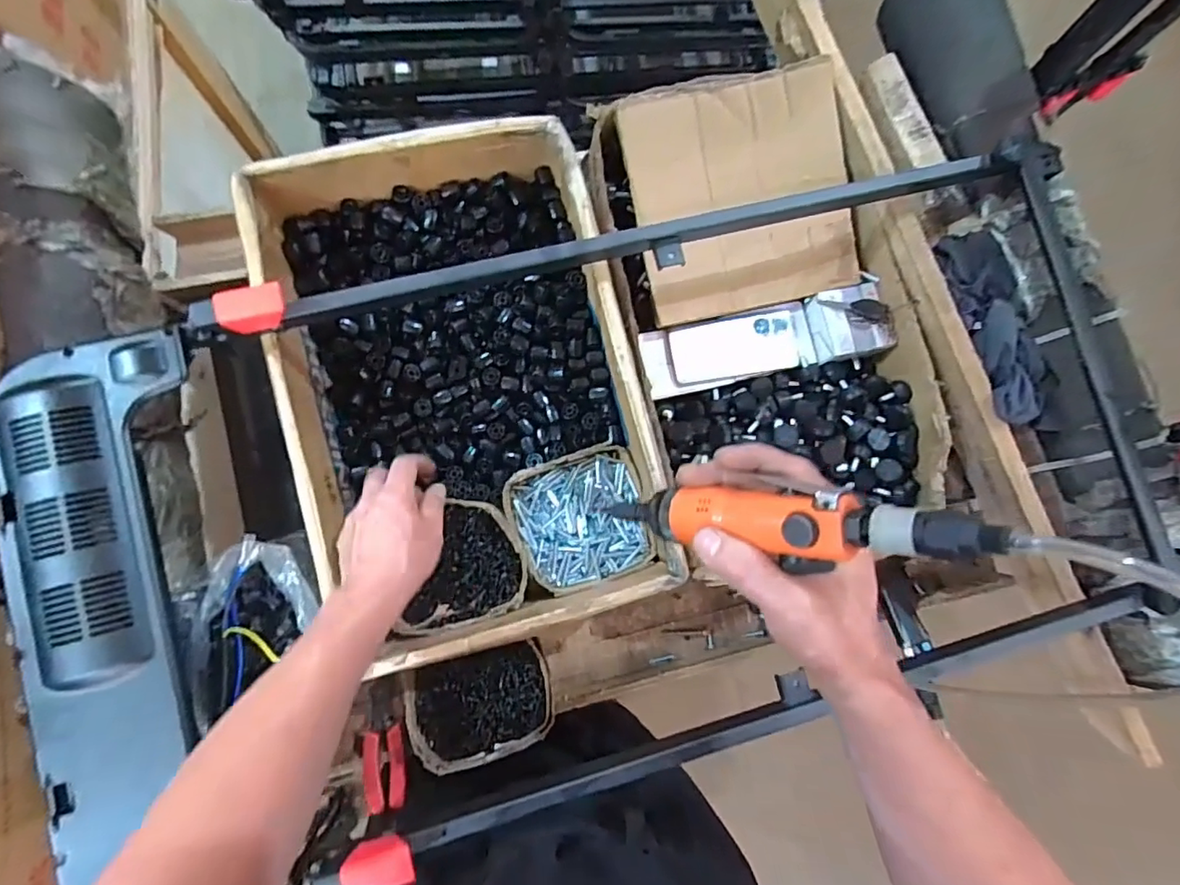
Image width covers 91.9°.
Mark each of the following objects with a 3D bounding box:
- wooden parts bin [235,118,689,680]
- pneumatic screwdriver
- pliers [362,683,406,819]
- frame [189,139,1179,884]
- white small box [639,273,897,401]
[{"bbox_3d":[-0.127,-0.066,0.641,0.352,0.143,0.508,-15,85,-7],"label":"wooden parts bin"},{"bbox_3d":[0.101,0.051,0.349,0.032,0.250,0.042,11,81,-43],"label":"pneumatic screwdriver"},{"bbox_3d":[-0.250,0.366,0.691,0.046,0.011,0.136,-9,65,-6],"label":"pliers"},{"bbox_3d":[0.170,0.006,0.582,0.916,0.134,0.541,-15,85,-7],"label":"frame"},{"bbox_3d":[0.216,-0.122,0.714,0.303,0.065,0.093,-14,85,-7],"label":"white small box"}]

